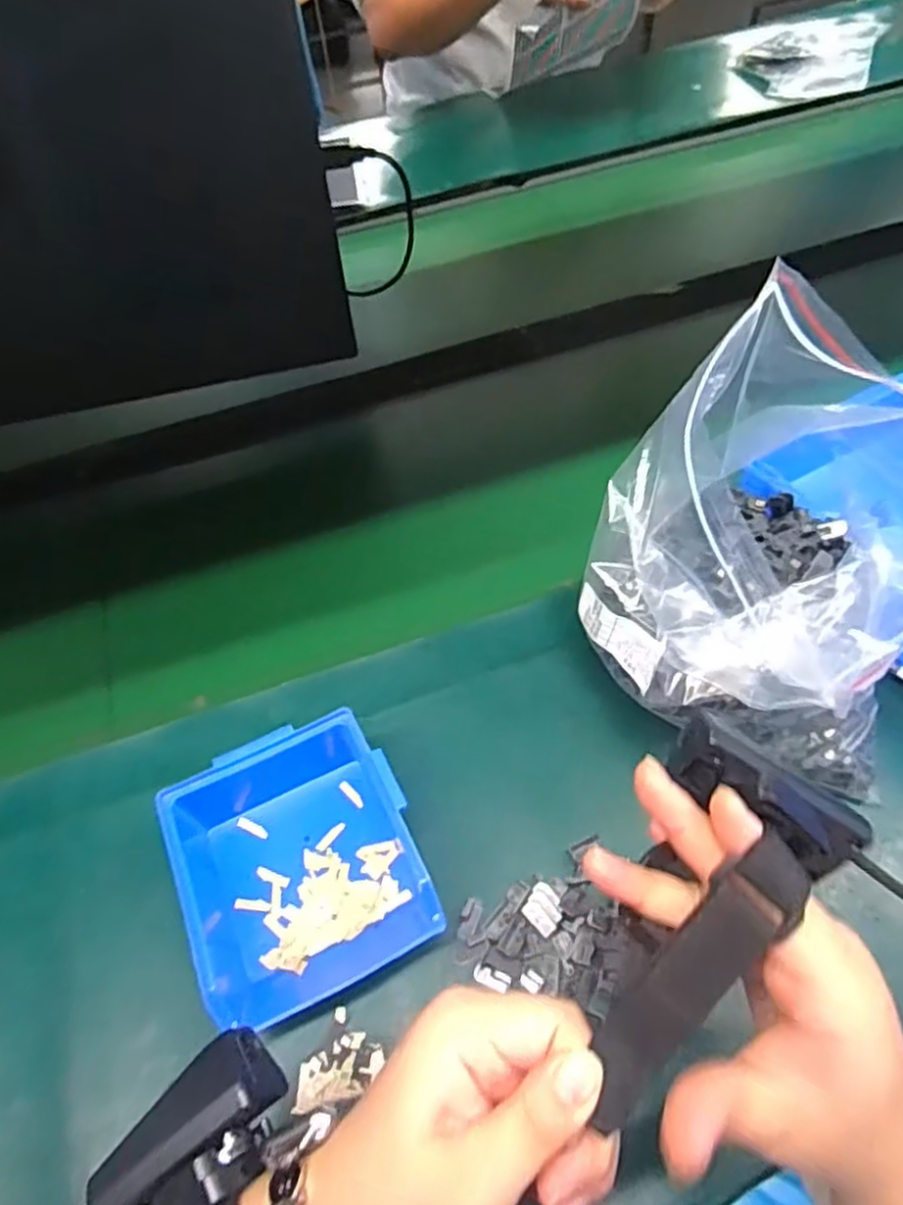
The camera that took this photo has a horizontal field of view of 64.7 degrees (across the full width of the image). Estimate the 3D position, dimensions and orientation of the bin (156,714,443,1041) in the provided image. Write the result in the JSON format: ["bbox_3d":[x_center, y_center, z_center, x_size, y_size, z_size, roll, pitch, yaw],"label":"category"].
[{"bbox_3d":[-0.088,0.143,0.411,0.130,0.066,0.154,-23,56,-12],"label":"bin"}]

